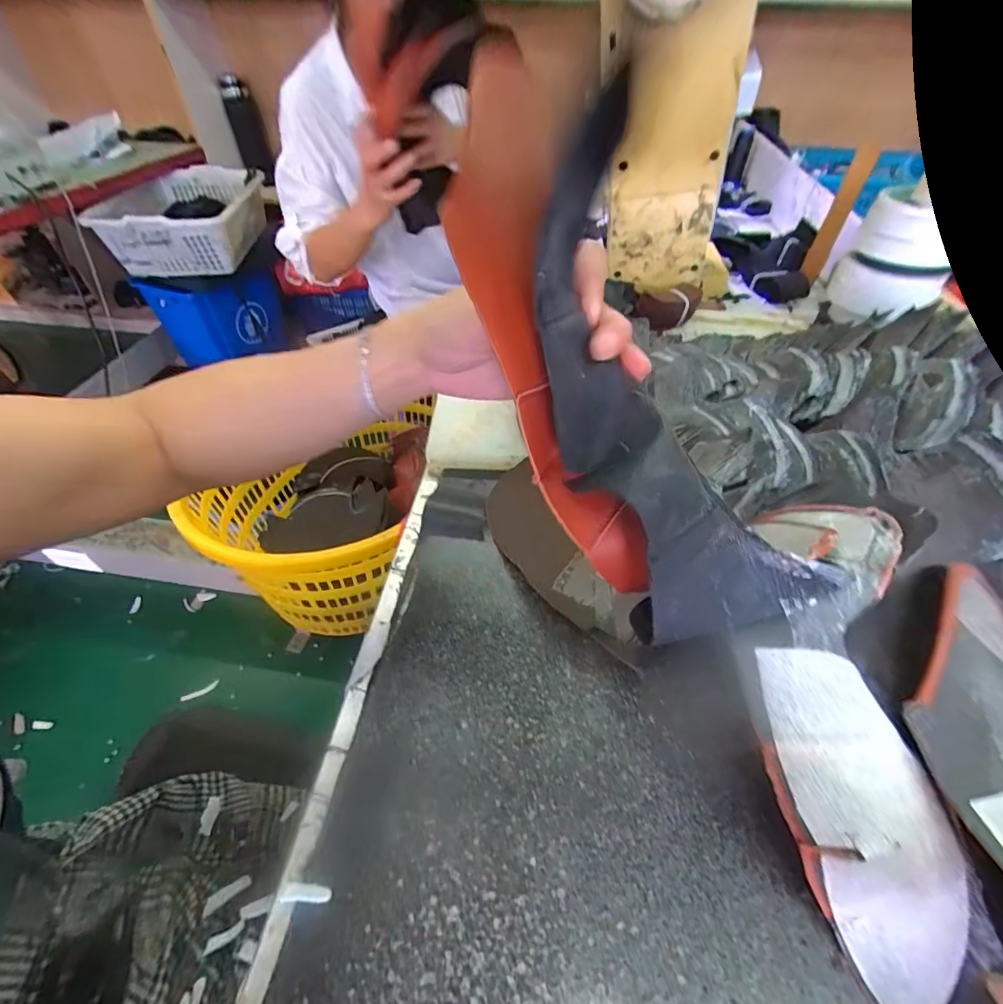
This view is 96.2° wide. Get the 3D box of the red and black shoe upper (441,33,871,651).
[{"bbox_3d":[0.049,-0.036,0.197,0.072,0.076,0.257,-41,106,-32],"label":"red and black shoe upper"}]

